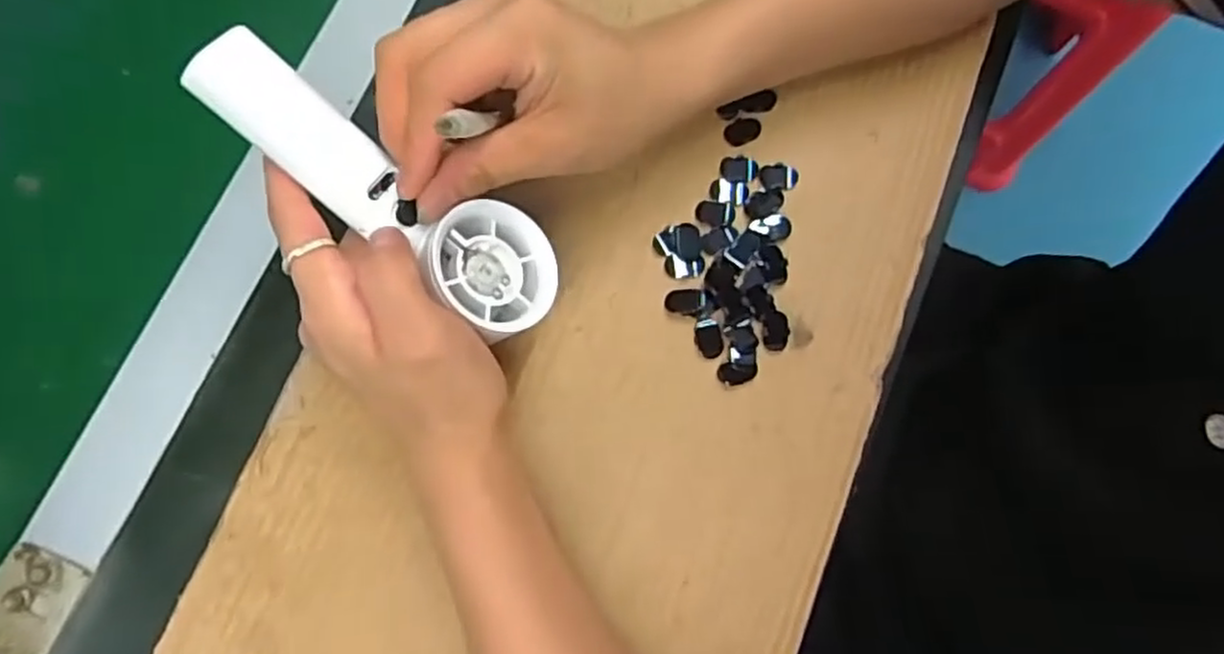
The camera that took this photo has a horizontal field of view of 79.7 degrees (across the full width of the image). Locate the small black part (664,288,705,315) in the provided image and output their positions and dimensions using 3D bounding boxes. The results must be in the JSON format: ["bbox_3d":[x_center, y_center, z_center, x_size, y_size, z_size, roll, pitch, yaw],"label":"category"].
[{"bbox_3d":[0.036,-0.013,0.362,0.020,0.004,0.013,-3,80,-3],"label":"small black part"}]

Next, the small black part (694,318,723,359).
[{"bbox_3d":[0.048,0.006,0.362,0.013,0.005,0.019,-7,80,-4],"label":"small black part"}]

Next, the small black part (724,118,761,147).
[{"bbox_3d":[0.068,-0.103,0.382,0.021,0.004,0.013,-31,82,-8],"label":"small black part"}]

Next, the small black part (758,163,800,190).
[{"bbox_3d":[0.086,-0.078,0.377,0.020,0.004,0.015,-5,80,-4],"label":"small black part"}]

